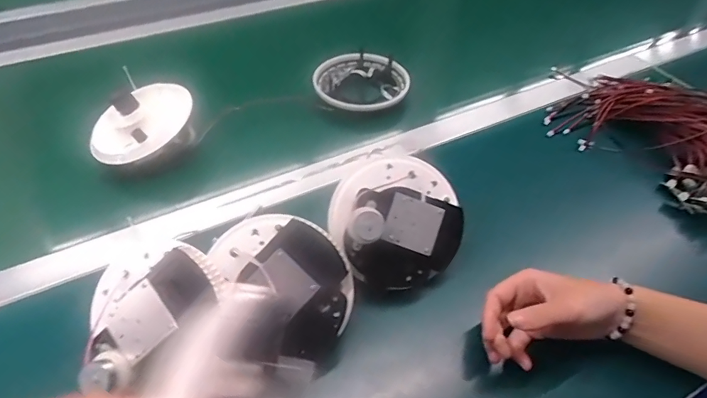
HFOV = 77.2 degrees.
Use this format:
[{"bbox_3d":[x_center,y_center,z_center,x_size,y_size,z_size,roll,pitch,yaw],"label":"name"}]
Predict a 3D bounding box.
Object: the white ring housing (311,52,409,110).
[{"bbox_3d":[0.010,-0.169,0.636,0.136,0.022,0.124,6,48,3],"label":"white ring housing"}]

